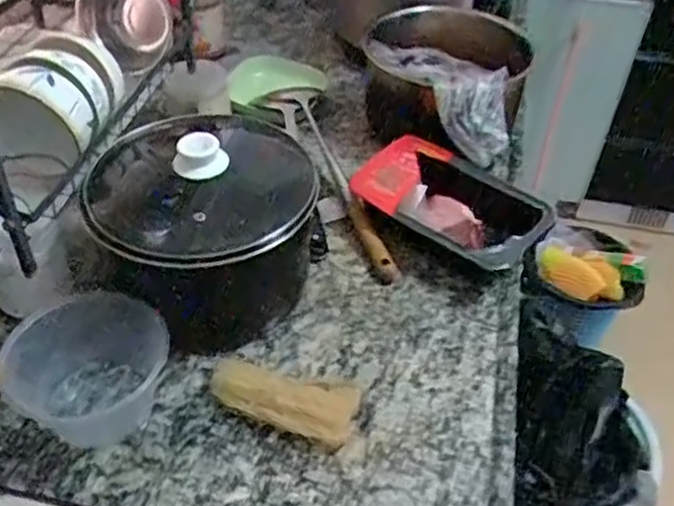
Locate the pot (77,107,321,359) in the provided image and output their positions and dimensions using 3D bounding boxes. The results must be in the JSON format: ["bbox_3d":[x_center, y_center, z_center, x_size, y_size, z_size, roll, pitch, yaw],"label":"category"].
[{"bbox_3d":[-0.137,-0.042,0.706,0.200,0.173,0.208,1,43,-1],"label":"pot"}]

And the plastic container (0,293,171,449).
[{"bbox_3d":[-0.230,0.104,0.632,0.131,0.077,0.134,1,43,-1],"label":"plastic container"}]

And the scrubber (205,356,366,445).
[{"bbox_3d":[-0.051,0.130,0.637,0.139,0.033,0.061,13,44,12],"label":"scrubber"}]

